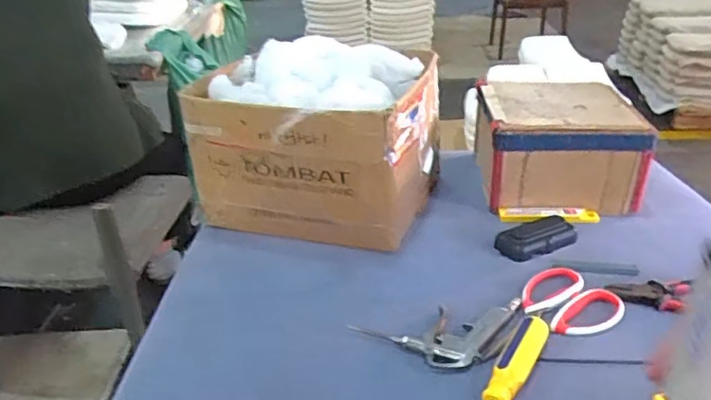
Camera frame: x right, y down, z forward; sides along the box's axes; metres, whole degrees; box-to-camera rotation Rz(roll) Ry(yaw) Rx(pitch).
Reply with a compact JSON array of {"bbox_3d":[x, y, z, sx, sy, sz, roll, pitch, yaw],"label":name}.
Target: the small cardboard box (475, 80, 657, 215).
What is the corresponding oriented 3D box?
[{"bbox_3d":[0.299,-0.085,0.862,0.211,0.129,0.211,-1,29,4],"label":"small cardboard box"}]

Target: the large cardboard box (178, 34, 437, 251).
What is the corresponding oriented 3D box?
[{"bbox_3d":[-0.055,-0.087,0.814,0.300,0.215,0.240,8,31,21],"label":"large cardboard box"}]

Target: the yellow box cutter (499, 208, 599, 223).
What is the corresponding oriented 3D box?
[{"bbox_3d":[0.269,0.022,0.805,0.132,0.017,0.024,0,29,6],"label":"yellow box cutter"}]

